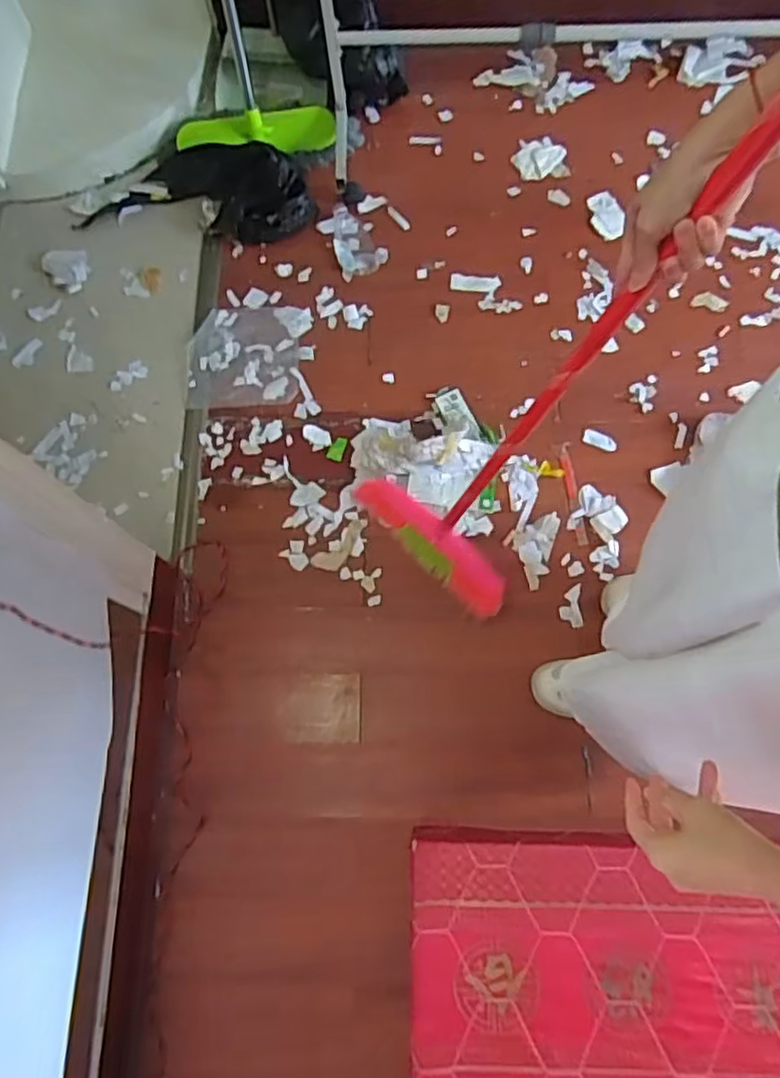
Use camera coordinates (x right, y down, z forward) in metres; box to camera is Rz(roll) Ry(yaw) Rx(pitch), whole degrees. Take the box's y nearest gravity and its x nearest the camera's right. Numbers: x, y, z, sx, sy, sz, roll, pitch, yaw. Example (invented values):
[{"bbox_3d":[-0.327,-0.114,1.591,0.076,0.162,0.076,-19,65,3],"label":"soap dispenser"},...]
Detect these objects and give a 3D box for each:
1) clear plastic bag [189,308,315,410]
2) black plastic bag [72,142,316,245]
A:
[{"bbox_3d":[-0.311,-0.401,1.510,0.262,0.013,0.231,-4,75,-1],"label":"clear plastic bag"},{"bbox_3d":[-0.434,-0.793,1.571,0.526,0.110,0.206,6,75,2],"label":"black plastic bag"}]

